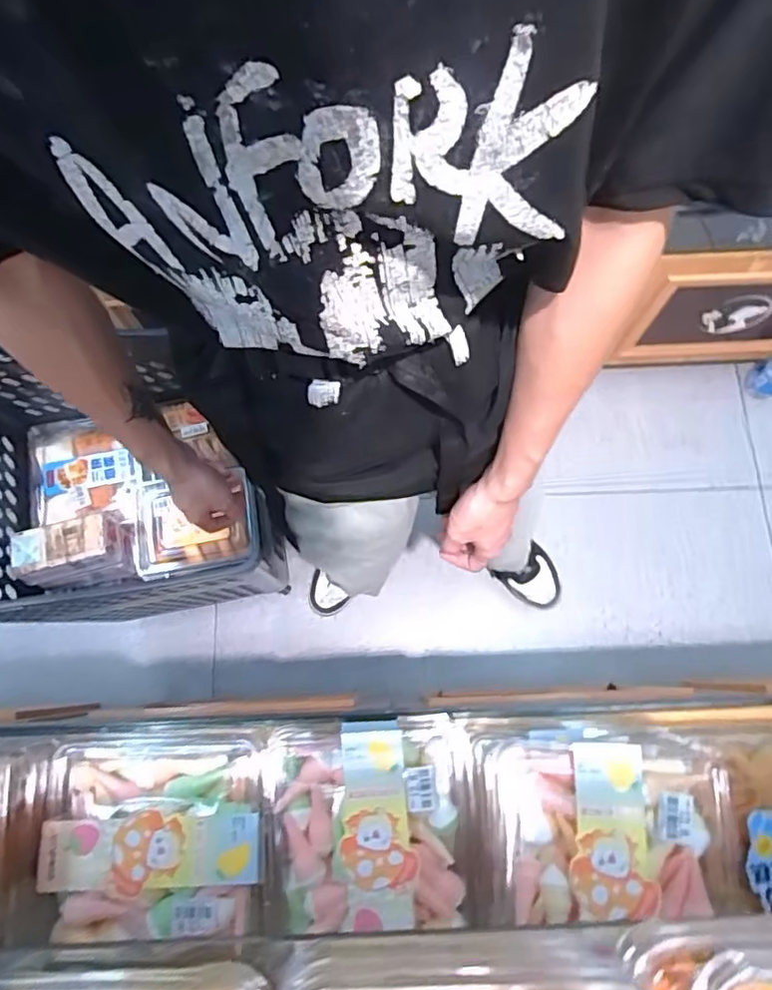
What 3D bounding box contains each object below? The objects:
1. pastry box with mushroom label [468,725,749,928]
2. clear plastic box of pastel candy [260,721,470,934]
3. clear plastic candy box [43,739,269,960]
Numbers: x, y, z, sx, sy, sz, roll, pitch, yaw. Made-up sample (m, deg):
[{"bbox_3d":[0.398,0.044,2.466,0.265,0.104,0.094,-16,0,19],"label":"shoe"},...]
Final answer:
[{"bbox_3d":[0.193,0.292,0.553,0.224,0.063,0.155,-2,74,0],"label":"pastry box with mushroom label"},{"bbox_3d":[-0.022,0.320,0.600,0.192,0.073,0.179,-5,74,-1],"label":"clear plastic box of pastel candy"},{"bbox_3d":[-0.222,0.331,0.584,0.201,0.047,0.177,-4,74,0],"label":"clear plastic candy box"}]

